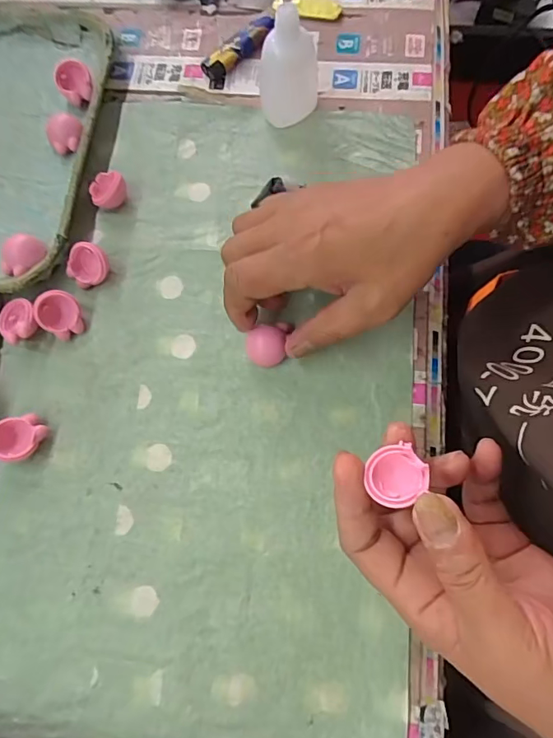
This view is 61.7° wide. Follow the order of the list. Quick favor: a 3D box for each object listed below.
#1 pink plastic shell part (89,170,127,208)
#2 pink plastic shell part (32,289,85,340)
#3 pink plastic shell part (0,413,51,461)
[{"bbox_3d":[-0.126,-0.135,0.349,0.027,0.018,0.027,0,73,1],"label":"pink plastic shell part"},{"bbox_3d":[-0.150,-0.037,0.320,0.028,0.021,0.028,0,73,1],"label":"pink plastic shell part"},{"bbox_3d":[-0.166,0.043,0.298,0.029,0.020,0.031,0,73,1],"label":"pink plastic shell part"}]

